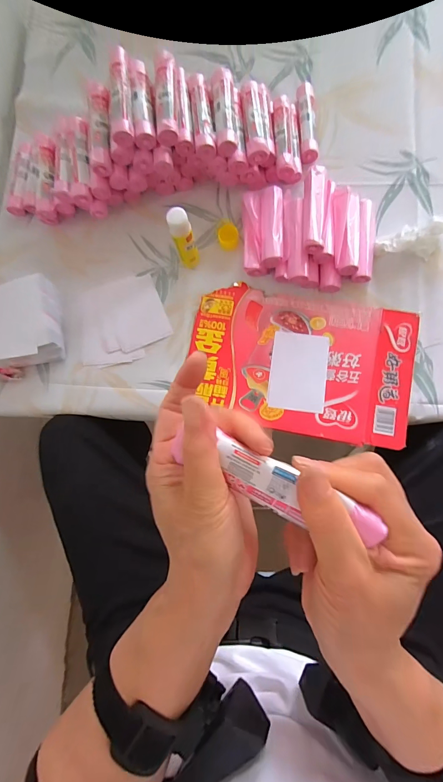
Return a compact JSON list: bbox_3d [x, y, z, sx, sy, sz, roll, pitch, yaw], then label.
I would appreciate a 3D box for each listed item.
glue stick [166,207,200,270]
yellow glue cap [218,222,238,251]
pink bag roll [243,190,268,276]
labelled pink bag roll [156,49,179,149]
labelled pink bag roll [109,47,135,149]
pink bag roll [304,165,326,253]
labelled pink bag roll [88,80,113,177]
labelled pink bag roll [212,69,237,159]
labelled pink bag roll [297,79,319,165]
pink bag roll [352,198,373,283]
[{"bbox_3d":[-0.052,-0.214,0.498,0.028,0.105,0.031,-18,81,2],"label":"glue stick"},{"bbox_3d":[0.011,-0.237,0.537,0.029,0.025,0.033,2,83,5],"label":"yellow glue cap"},{"bbox_3d":[0.048,-0.238,0.529,0.031,0.034,0.126,-4,82,4],"label":"pink bag roll"},{"bbox_3d":[-0.074,-0.392,0.471,0.028,0.030,0.114,-3,81,5],"label":"labelled pink bag roll"},{"bbox_3d":[-0.133,-0.389,0.460,0.029,0.029,0.116,-4,81,5],"label":"labelled pink bag roll"},{"bbox_3d":[0.128,-0.251,0.481,0.026,0.020,0.117,2,82,6],"label":"pink bag roll"},{"bbox_3d":[-0.168,-0.367,0.492,0.034,0.034,0.124,-4,81,5],"label":"labelled pink bag roll"},{"bbox_3d":[0.005,-0.388,0.488,0.028,0.022,0.122,-5,81,5],"label":"labelled pink bag roll"},{"bbox_3d":[0.133,-0.419,0.547,0.027,0.023,0.134,-3,82,5],"label":"labelled pink bag roll"},{"bbox_3d":[0.212,-0.222,0.515,0.028,0.027,0.127,7,83,6],"label":"pink bag roll"}]

